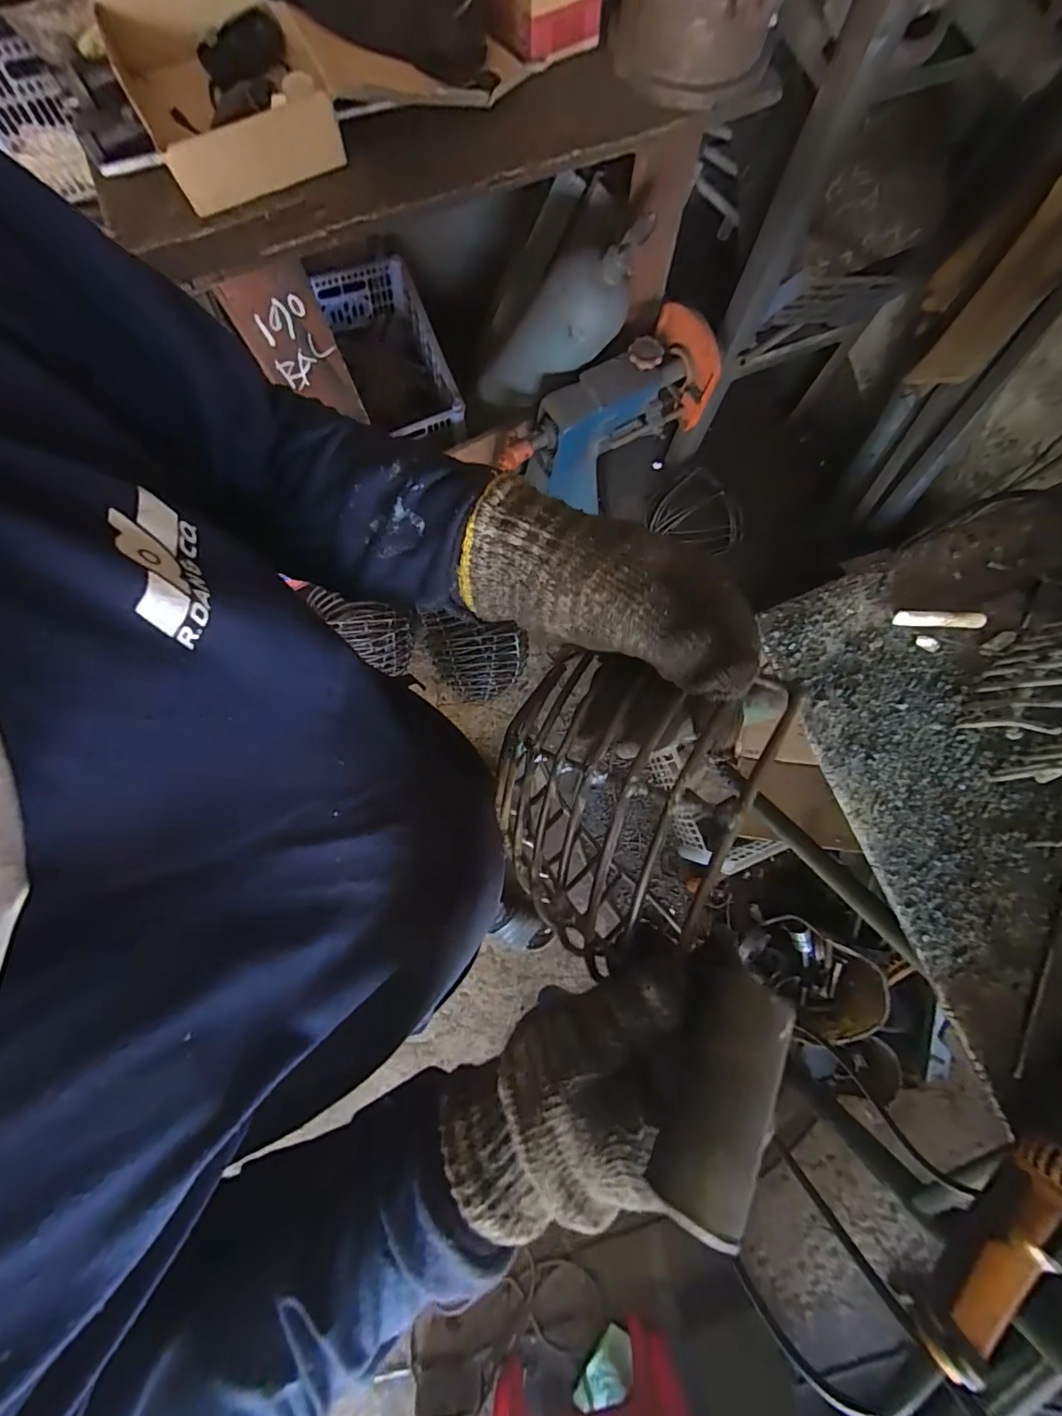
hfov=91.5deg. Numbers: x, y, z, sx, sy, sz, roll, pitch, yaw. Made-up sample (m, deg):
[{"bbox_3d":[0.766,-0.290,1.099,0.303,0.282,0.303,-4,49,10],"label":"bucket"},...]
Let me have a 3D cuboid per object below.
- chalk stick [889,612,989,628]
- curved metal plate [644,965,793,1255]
[{"bbox_3d":[0.347,-0.075,0.440,0.077,0.009,0.012,2,80,0],"label":"chalk stick"},{"bbox_3d":[0.062,0.125,0.170,0.025,0.021,0.070,25,63,4],"label":"curved metal plate"}]

